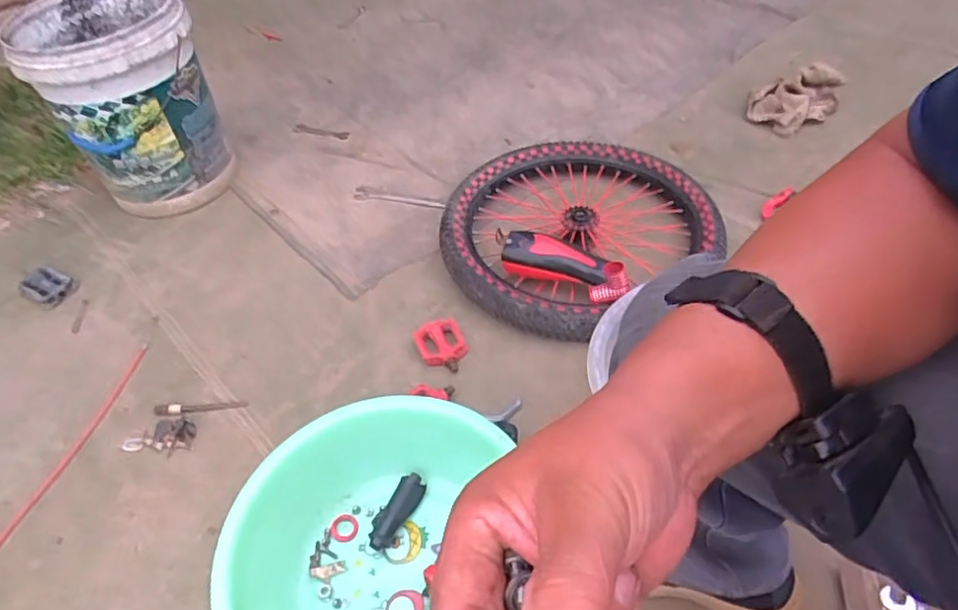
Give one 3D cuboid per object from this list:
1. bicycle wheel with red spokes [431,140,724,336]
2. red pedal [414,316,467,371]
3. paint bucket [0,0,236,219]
[{"bbox_3d":[0.160,-0.139,1.130,0.452,0.102,0.427,-3,47,3],"label":"bicycle wheel with red spokes"},{"bbox_3d":[-0.059,0.063,0.986,0.071,0.022,0.094,-20,48,-15],"label":"red pedal"},{"bbox_3d":[-0.705,-0.410,1.272,0.282,0.372,0.301,-26,50,-20],"label":"paint bucket"}]

